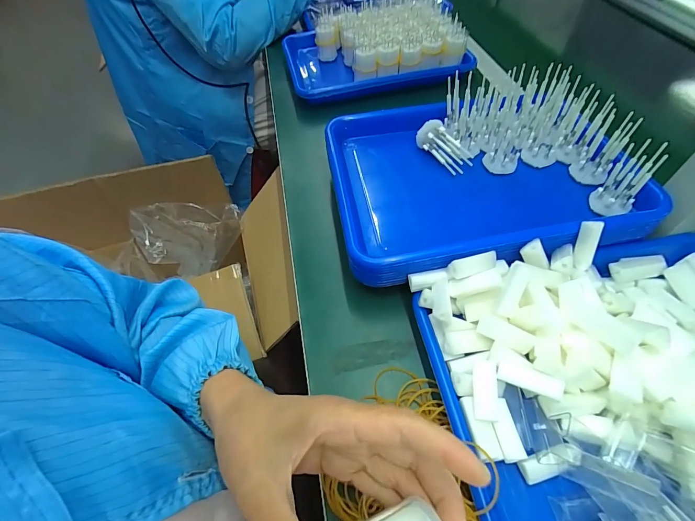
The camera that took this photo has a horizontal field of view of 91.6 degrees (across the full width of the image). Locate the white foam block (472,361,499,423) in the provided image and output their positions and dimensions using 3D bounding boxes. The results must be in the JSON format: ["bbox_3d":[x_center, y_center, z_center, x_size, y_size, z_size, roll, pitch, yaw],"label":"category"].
[{"bbox_3d":[0.114,0.107,0.280,0.019,0.015,0.046,4,55,6],"label":"white foam block"}]

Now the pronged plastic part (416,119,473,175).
[{"bbox_3d":[0.122,-0.141,0.423,0.035,0.028,0.074,-40,81,-22],"label":"pronged plastic part"}]

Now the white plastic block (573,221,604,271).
[{"bbox_3d":[0.231,-0.014,0.326,0.017,0.048,0.006,7,18,8],"label":"white plastic block"}]

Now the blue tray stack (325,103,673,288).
[{"bbox_3d":[0.144,-0.097,0.411,0.317,0.065,0.253,-9,54,-3],"label":"blue tray stack"}]

